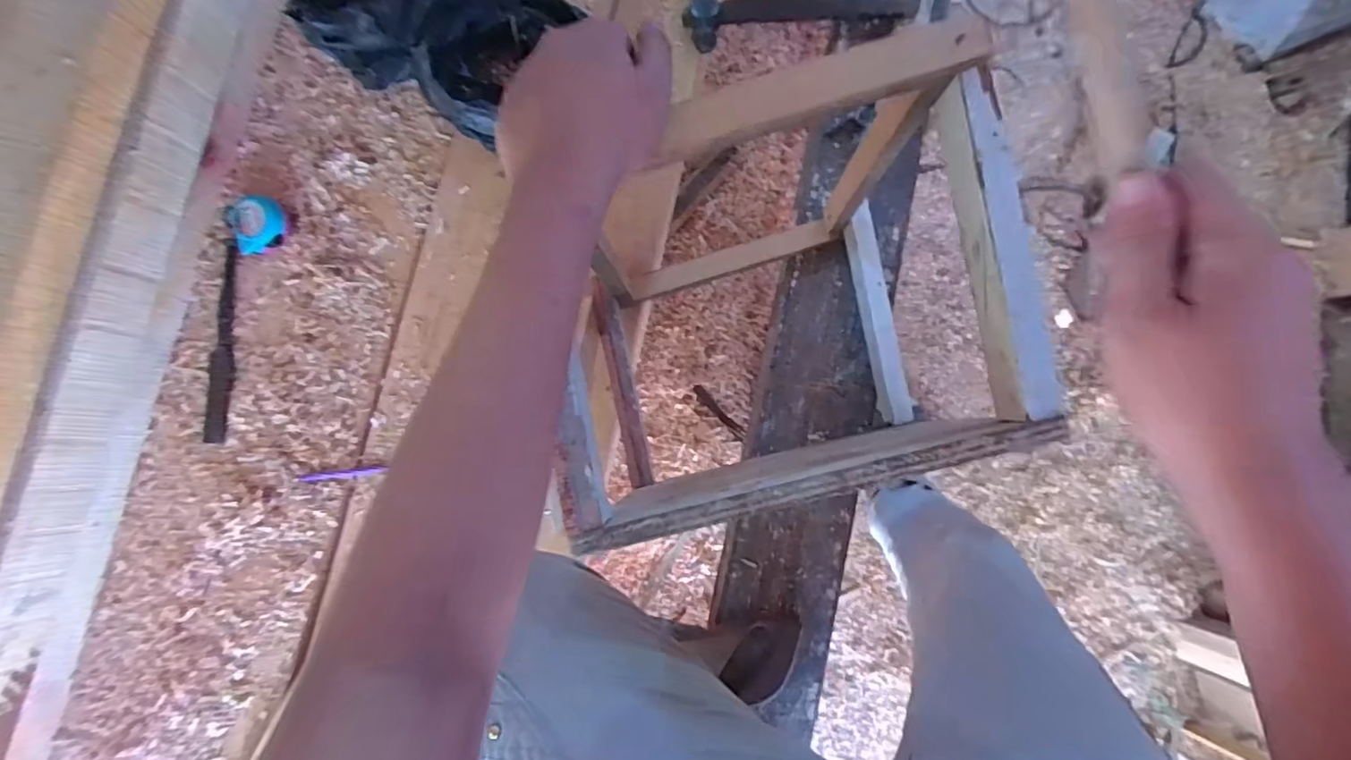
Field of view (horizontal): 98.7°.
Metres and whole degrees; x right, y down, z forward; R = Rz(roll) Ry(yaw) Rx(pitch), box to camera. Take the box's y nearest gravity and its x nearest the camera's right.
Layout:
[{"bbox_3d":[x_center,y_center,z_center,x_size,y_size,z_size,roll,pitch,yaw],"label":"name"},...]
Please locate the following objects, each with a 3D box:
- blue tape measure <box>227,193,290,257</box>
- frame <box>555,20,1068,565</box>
[{"bbox_3d":[-0.487,-0.179,0.674,0.070,0.030,0.059,-15,82,5],"label":"blue tape measure"},{"bbox_3d":[0.074,-0.041,0.515,0.318,0.349,0.271,-14,82,5],"label":"frame"}]

